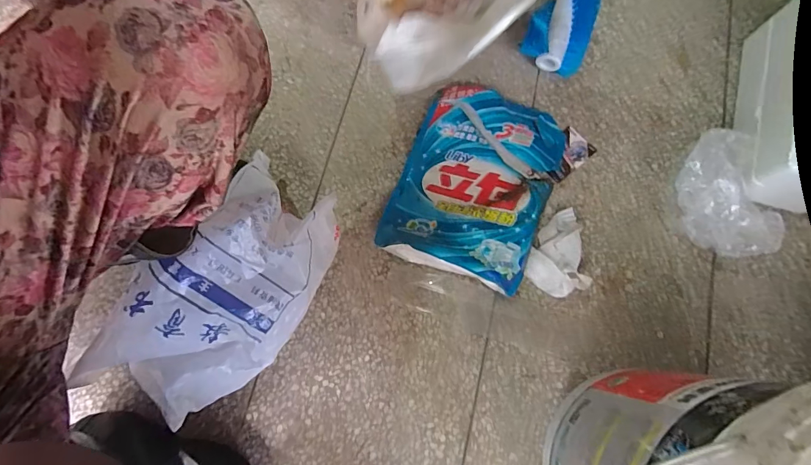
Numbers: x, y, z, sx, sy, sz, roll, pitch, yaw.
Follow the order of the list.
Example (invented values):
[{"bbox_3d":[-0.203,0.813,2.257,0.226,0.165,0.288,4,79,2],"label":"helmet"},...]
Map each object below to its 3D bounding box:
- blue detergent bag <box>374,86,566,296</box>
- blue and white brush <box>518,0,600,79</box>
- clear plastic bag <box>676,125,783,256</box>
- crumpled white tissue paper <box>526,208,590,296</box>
[{"bbox_3d":[0.104,-0.078,0.575,0.214,0.053,0.283,22,73,3],"label":"blue detergent bag"},{"bbox_3d":[0.260,-0.354,0.610,0.096,0.049,0.201,23,102,4],"label":"blue and white brush"},{"bbox_3d":[0.430,-0.049,0.539,0.094,0.099,0.166,-8,74,-6],"label":"clear plastic bag"},{"bbox_3d":[0.209,0.027,0.555,0.075,0.033,0.120,-1,73,-4],"label":"crumpled white tissue paper"}]

